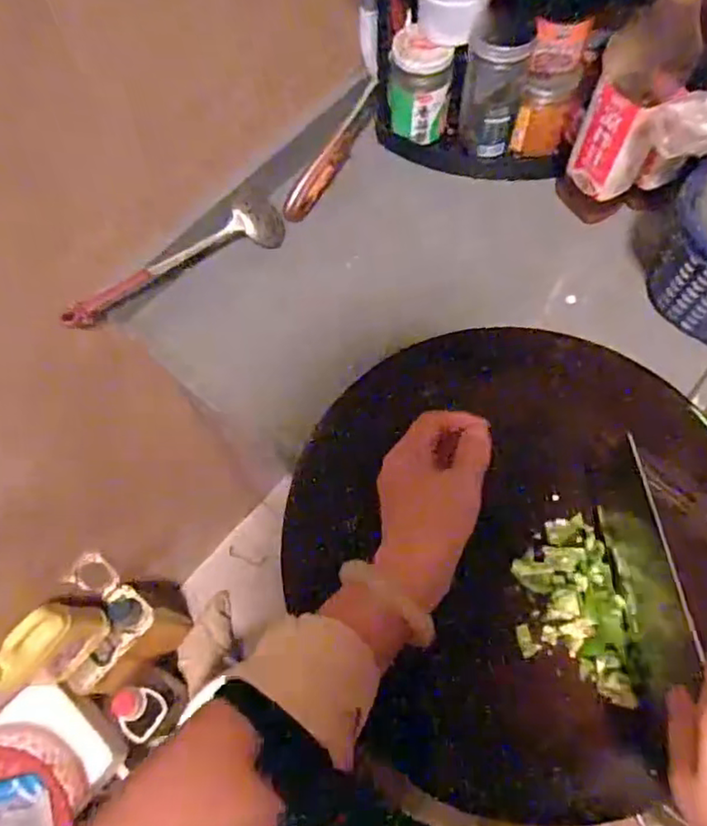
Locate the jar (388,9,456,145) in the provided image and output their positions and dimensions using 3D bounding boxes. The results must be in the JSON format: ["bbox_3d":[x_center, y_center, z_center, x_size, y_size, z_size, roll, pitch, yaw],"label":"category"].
[{"bbox_3d":[0.068,-0.341,0.634,0.061,0.094,0.068,3,67,3],"label":"jar"}]

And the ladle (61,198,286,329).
[{"bbox_3d":[-0.163,-0.145,0.589,0.050,0.043,0.248,39,58,16],"label":"ladle"}]

